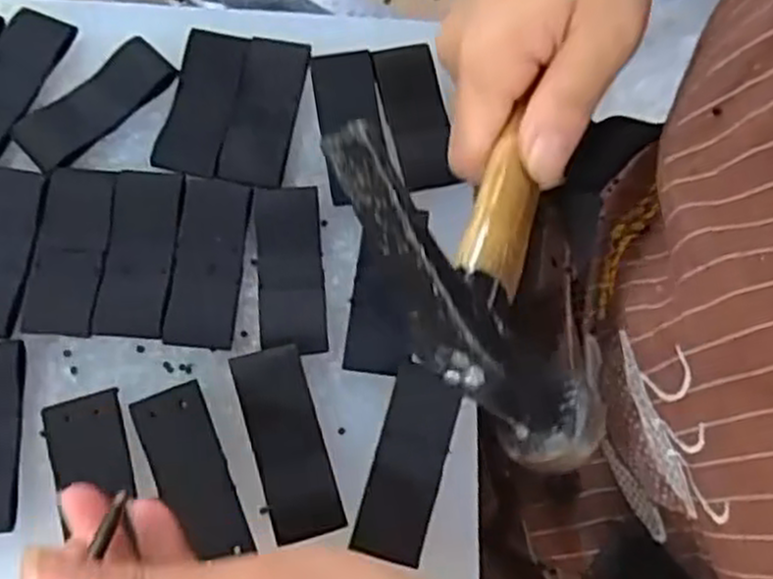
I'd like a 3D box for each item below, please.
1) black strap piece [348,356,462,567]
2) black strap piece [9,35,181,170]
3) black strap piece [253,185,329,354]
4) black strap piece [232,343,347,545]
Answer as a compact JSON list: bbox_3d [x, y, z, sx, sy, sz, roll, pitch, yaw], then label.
[{"bbox_3d":[0.008,0.059,0.275,0.024,0.009,0.064,15,70,3],"label":"black strap piece"},{"bbox_3d":[-0.117,-0.075,0.316,0.065,0.005,0.027,-42,77,-15],"label":"black strap piece"},{"bbox_3d":[-0.037,-0.008,0.298,0.024,0.005,0.065,-5,71,-4],"label":"black strap piece"},{"bbox_3d":[-0.035,0.053,0.276,0.024,0.004,0.066,-15,76,-12],"label":"black strap piece"}]

